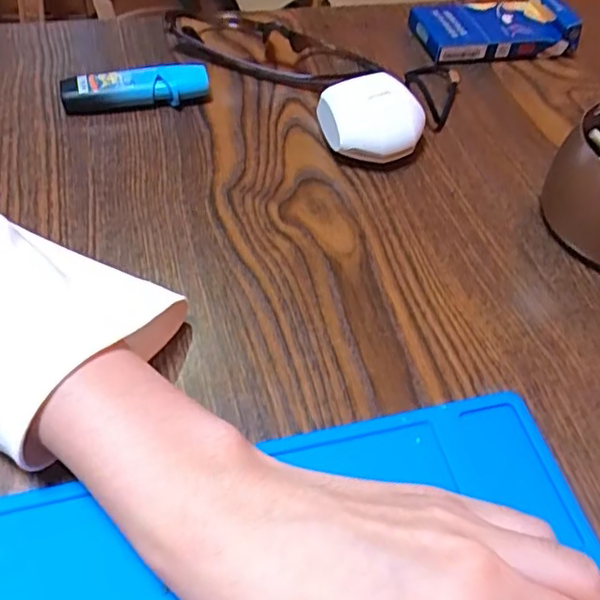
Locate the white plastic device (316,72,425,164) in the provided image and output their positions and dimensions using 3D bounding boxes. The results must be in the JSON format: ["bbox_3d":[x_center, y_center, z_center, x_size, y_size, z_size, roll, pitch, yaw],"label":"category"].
[{"bbox_3d":[0.040,-0.099,0.341,0.052,0.032,0.043,-13,55,-16],"label":"white plastic device"}]

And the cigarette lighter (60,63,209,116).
[{"bbox_3d":[-0.096,-0.124,0.355,0.082,0.018,0.017,-9,54,-13],"label":"cigarette lighter"}]

